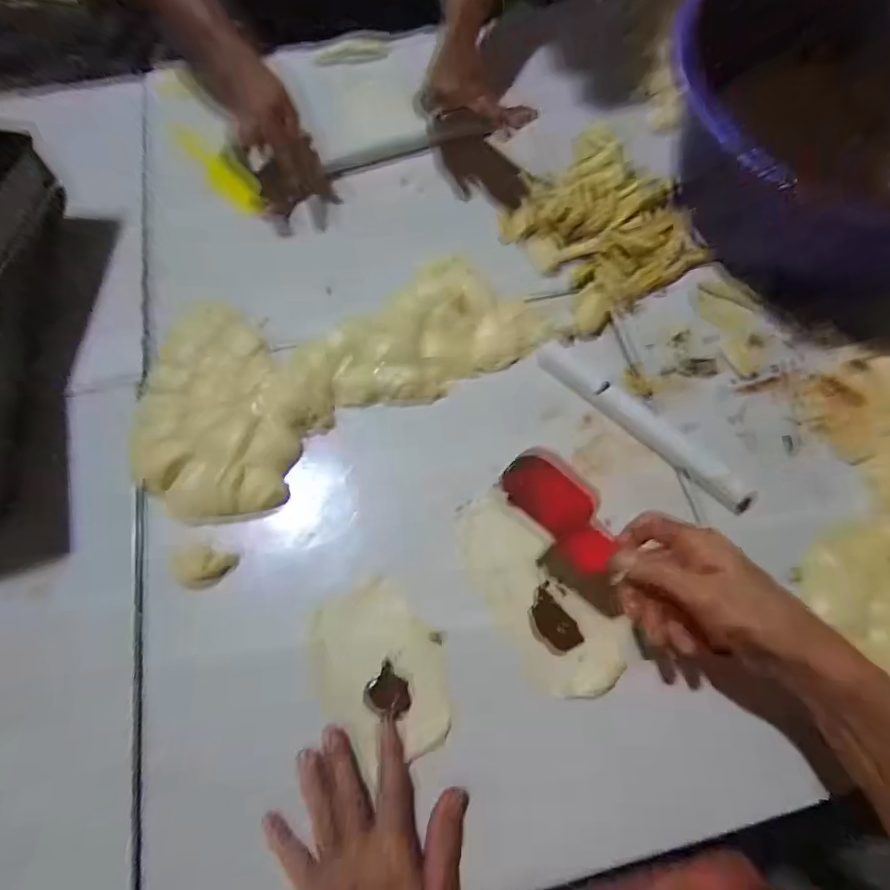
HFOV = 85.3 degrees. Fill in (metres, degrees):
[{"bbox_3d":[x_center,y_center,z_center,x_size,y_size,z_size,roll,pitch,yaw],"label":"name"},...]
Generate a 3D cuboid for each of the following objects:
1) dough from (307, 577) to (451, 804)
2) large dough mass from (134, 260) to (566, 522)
[{"bbox_3d":[-0.052,0.183,0.395,0.102,0.013,0.136,-25,69,-19],"label":"dough"},{"bbox_3d":[-0.111,-0.093,0.495,0.410,0.025,0.218,-26,72,-10],"label":"large dough mass"}]

